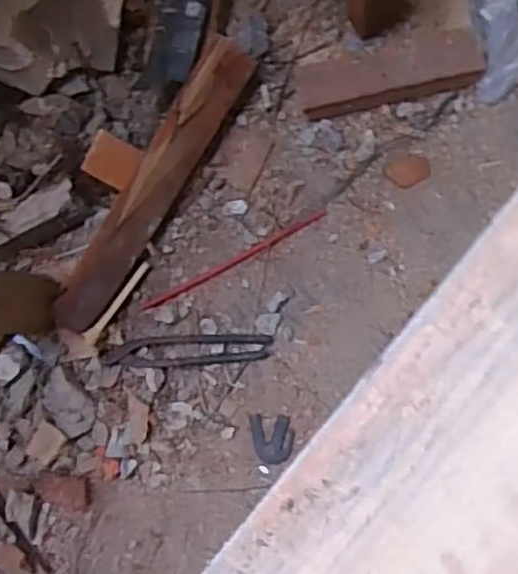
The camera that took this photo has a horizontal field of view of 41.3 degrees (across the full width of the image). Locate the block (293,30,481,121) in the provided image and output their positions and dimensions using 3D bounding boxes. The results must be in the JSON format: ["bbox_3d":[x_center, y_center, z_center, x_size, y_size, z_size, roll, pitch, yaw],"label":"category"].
[{"bbox_3d":[0.157,-0.262,0.840,0.218,0.058,0.074,-13,88,8],"label":"block"}]

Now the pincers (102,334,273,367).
[{"bbox_3d":[-0.093,0.081,0.886,0.216,0.015,0.039,-3,89,9],"label":"pincers"}]

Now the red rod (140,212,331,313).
[{"bbox_3d":[-0.033,-0.034,0.895,0.267,0.013,0.012,-28,85,7],"label":"red rod"}]

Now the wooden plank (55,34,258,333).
[{"bbox_3d":[-0.138,-0.123,0.872,0.061,0.059,0.410,33,94,8],"label":"wooden plank"}]

